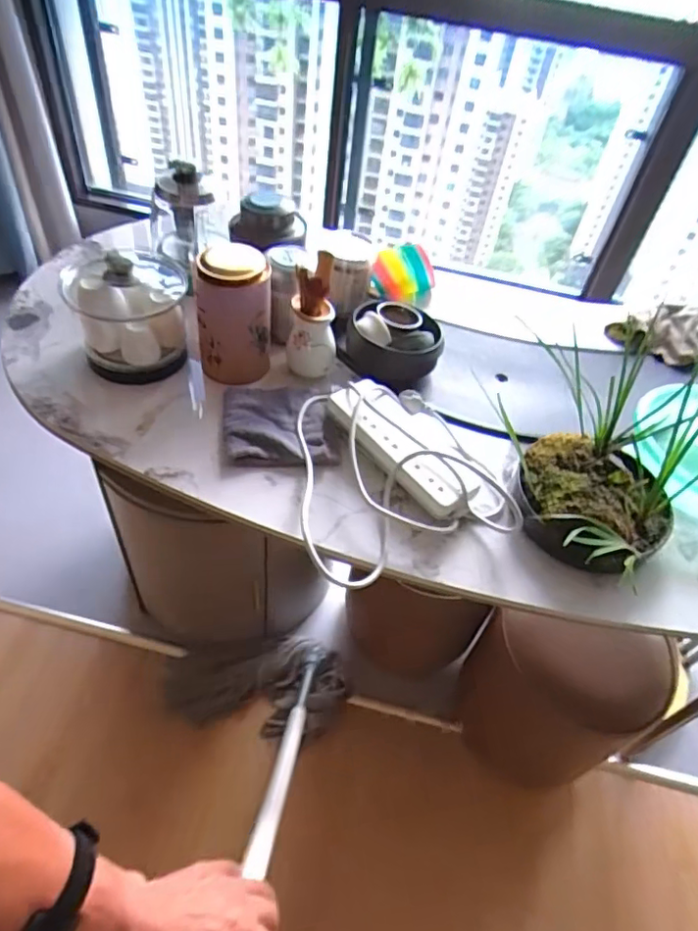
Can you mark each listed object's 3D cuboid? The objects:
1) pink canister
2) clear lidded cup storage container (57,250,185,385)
[{"bbox_3d":[-0.161,-0.213,0.828,0.097,0.172,0.111,-1,49,-10],"label":"pink canister"},{"bbox_3d":[-0.310,-0.216,0.820,0.148,0.157,0.141,4,49,-5],"label":"clear lidded cup storage container"}]

